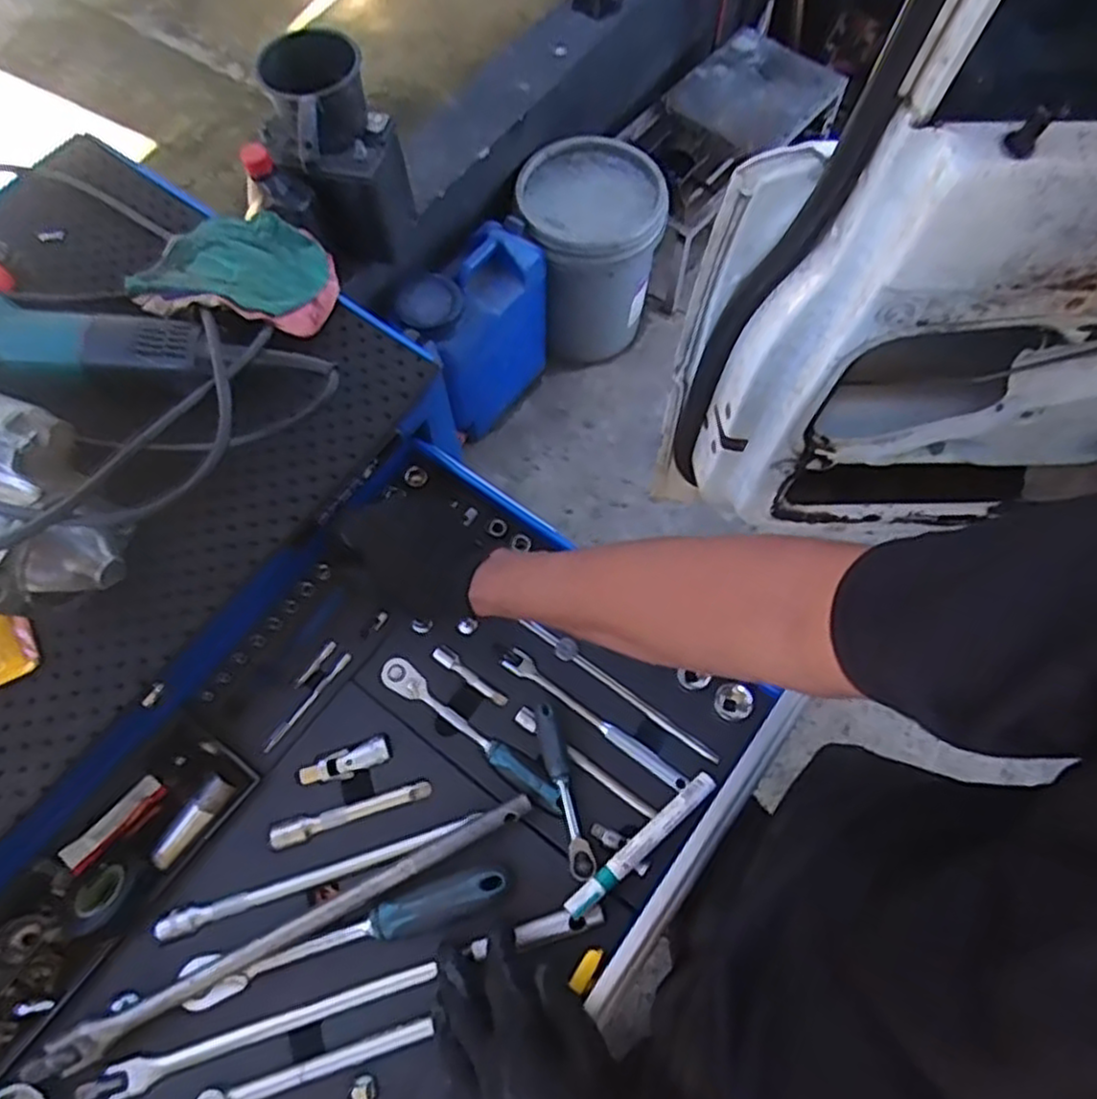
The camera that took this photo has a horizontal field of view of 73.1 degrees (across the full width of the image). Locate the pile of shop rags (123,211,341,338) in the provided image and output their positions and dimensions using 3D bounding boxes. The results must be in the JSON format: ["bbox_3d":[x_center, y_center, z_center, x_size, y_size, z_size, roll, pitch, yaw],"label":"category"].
[{"bbox_3d":[-0.269,-0.245,0.633,0.162,0.059,0.137,3,68,2],"label":"pile of shop rags"}]

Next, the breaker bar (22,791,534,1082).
[{"bbox_3d":[-0.180,0.270,0.530,0.367,0.024,0.025,-27,70,-8],"label":"breaker bar"}]

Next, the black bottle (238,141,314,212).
[{"bbox_3d":[-0.402,-0.547,1.094,0.038,0.112,0.049,-8,63,38],"label":"black bottle"}]

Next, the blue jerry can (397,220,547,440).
[{"bbox_3d":[-0.125,-0.427,1.492,0.141,0.386,0.284,34,72,13],"label":"blue jerry can"}]

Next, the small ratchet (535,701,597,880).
[{"bbox_3d":[0.011,0.181,0.565,0.018,0.015,0.130,-13,68,-5],"label":"small ratchet"}]

